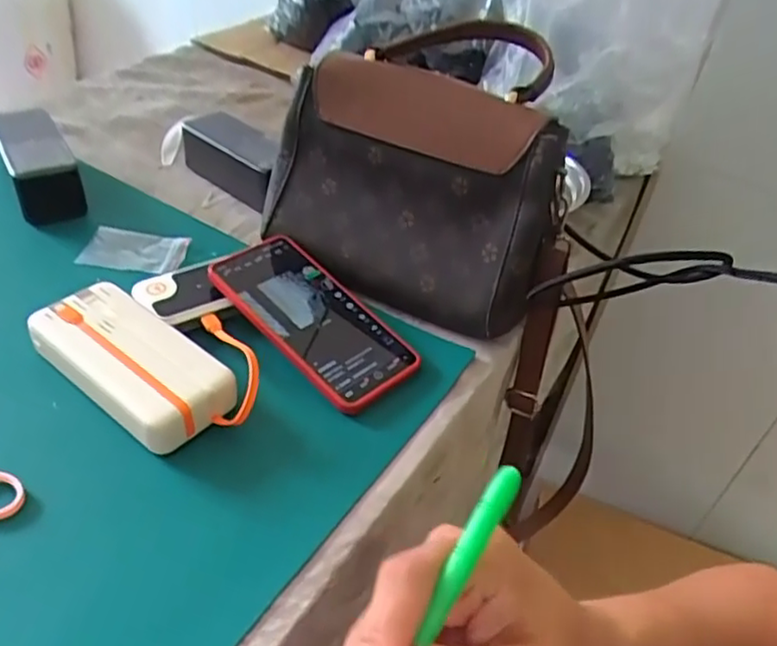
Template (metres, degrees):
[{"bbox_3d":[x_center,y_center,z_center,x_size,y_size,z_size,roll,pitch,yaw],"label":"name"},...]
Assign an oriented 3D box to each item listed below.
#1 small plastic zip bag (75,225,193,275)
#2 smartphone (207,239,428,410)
[{"bbox_3d":[-0.211,-0.059,0.550,0.081,0.008,0.048,10,51,6],"label":"small plastic zip bag"},{"bbox_3d":[-0.055,-0.007,0.489,0.078,0.010,0.163,-33,64,-34],"label":"smartphone"}]

